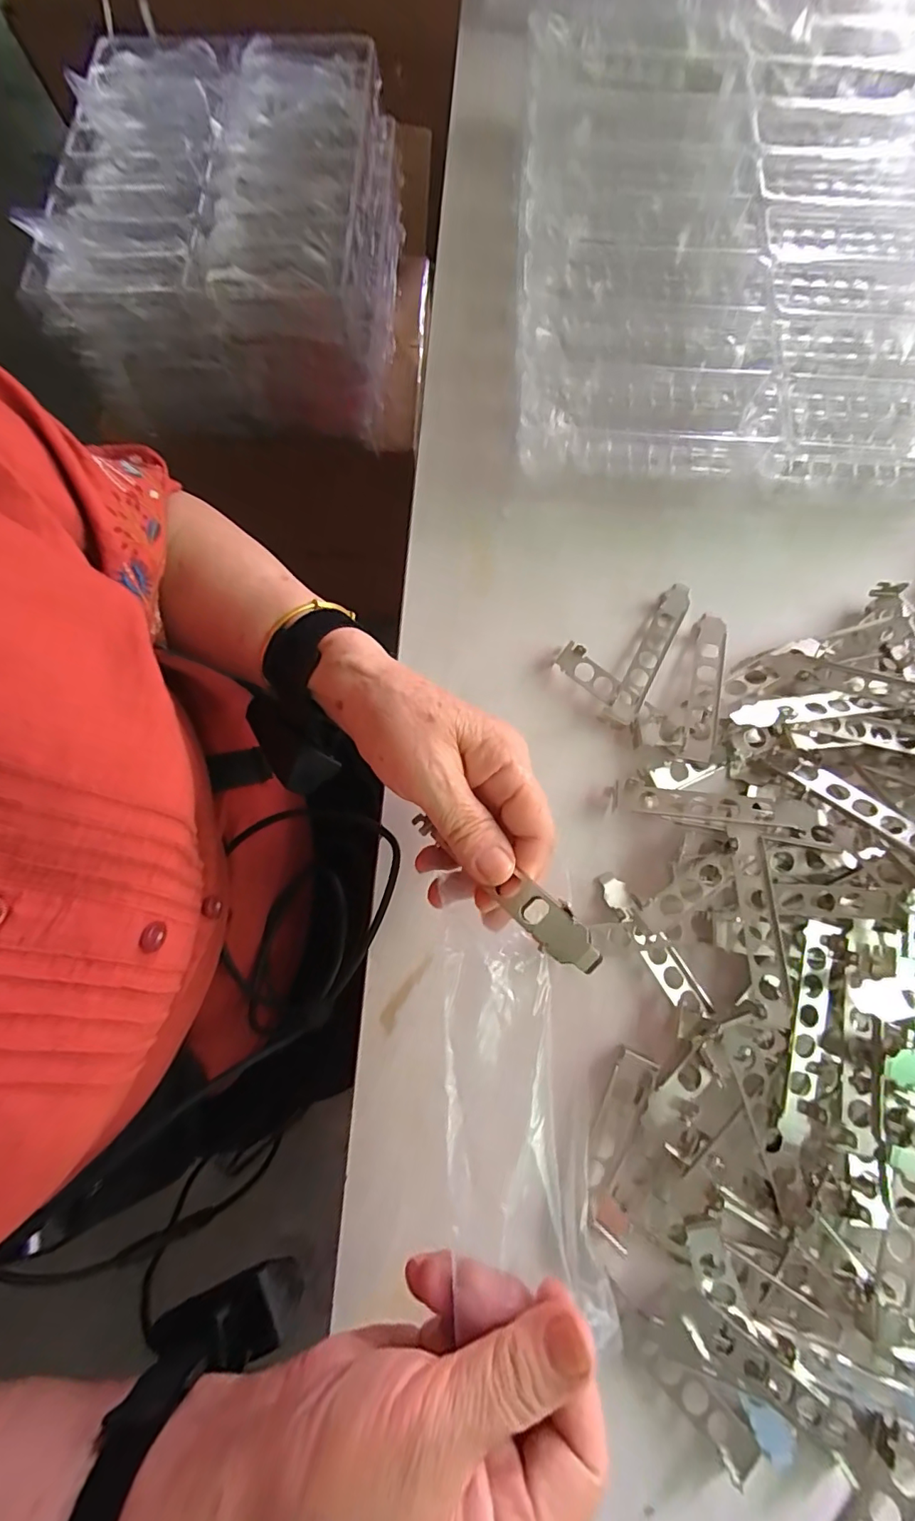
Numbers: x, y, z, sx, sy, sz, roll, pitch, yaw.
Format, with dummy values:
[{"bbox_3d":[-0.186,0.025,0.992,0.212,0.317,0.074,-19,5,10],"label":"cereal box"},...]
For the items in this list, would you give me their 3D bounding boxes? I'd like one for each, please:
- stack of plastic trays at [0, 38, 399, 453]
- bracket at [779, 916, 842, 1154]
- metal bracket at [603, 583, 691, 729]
[{"bbox_3d":[-0.260,-0.639,0.661,0.342,0.177,0.397,2,77,0],"label":"stack of plastic trays"},{"bbox_3d":[0.192,0.147,0.287,0.020,0.008,0.115,14,76,4],"label":"bracket"},{"bbox_3d":[0.133,-0.075,0.362,0.020,0.007,0.114,27,78,7],"label":"metal bracket"}]

